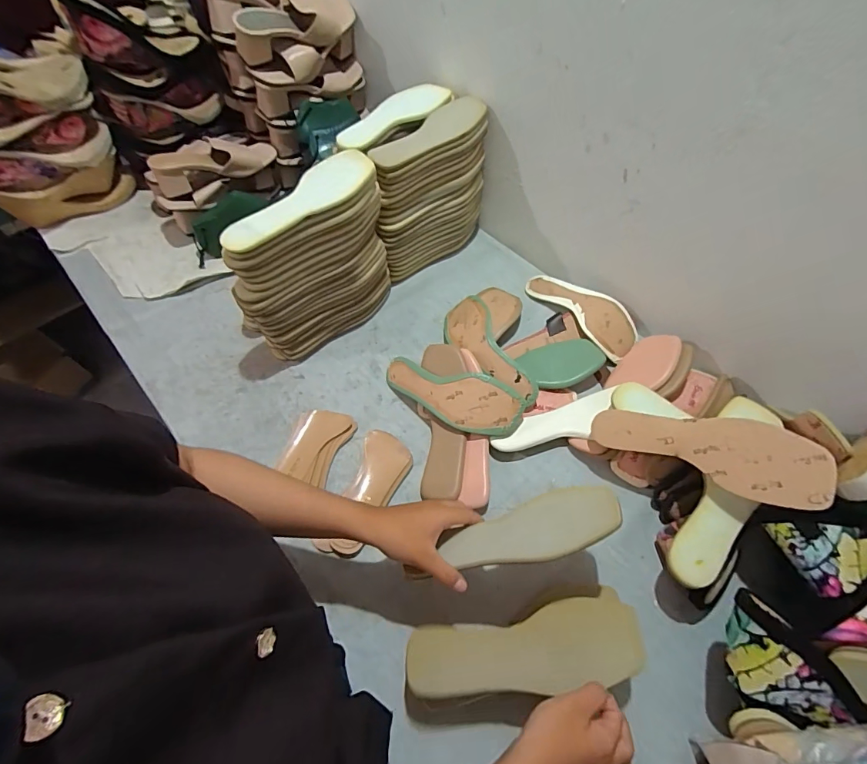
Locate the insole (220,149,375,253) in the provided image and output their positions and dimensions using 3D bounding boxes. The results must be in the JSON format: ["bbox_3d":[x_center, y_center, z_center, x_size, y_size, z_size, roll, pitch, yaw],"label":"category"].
[{"bbox_3d":[-0.180,-0.247,0.579,0.236,0.022,0.082,-38,65,-22],"label":"insole"}]

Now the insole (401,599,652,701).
[{"bbox_3d":[0.094,0.273,0.441,0.237,0.008,0.075,-7,40,-2],"label":"insole"}]

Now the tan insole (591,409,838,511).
[{"bbox_3d":[0.316,0.083,0.516,0.241,0.014,0.088,4,81,42],"label":"tan insole"}]

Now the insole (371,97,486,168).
[{"bbox_3d":[-0.007,-0.402,0.689,0.076,0.014,0.240,39,65,22],"label":"insole"}]

